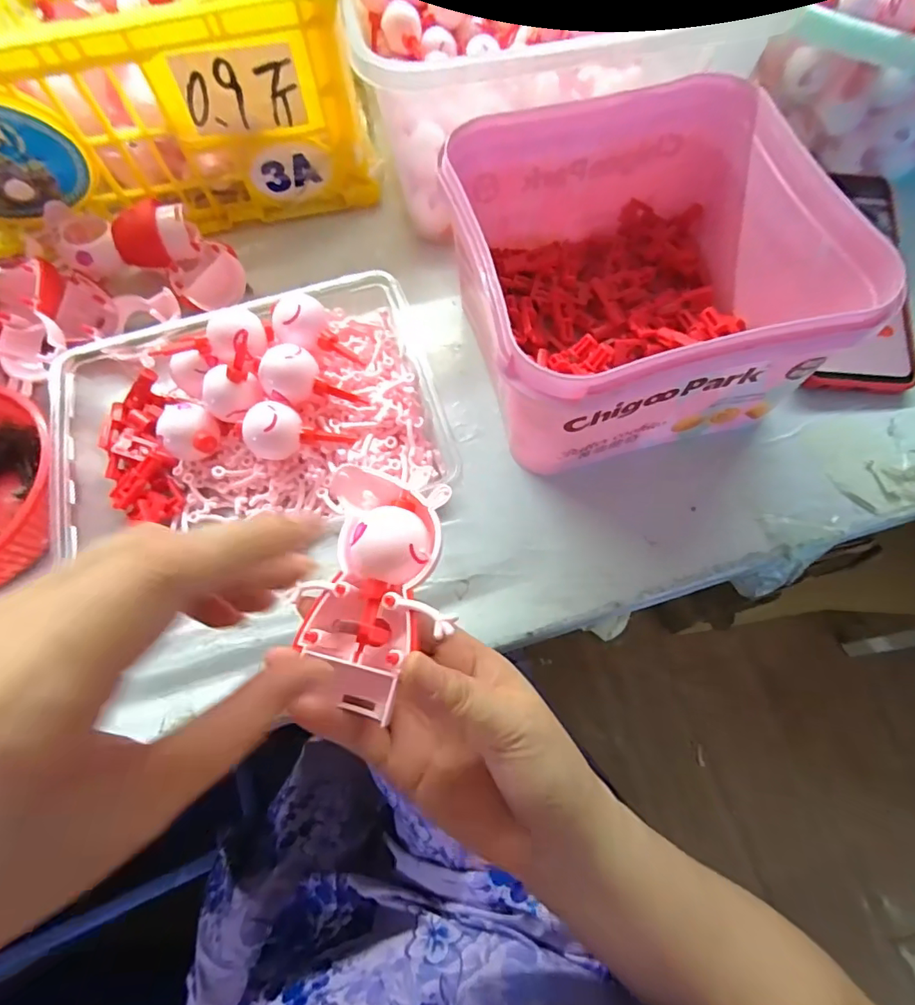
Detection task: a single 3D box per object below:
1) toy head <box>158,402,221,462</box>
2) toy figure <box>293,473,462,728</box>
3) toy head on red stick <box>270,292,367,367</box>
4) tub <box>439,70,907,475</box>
[{"bbox_3d":[-0.164,-0.042,0.319,0.032,0.030,0.027,-7,67,0],"label":"toy head"},{"bbox_3d":[-0.035,0.036,0.222,0.060,0.031,0.099,8,67,6],"label":"toy figure"},{"bbox_3d":[-0.092,-0.106,0.324,0.034,0.030,0.055,-40,71,-14],"label":"toy head on red stick"},{"bbox_3d":[0.104,-0.130,0.315,0.187,0.109,0.188,-13,67,-3],"label":"tub"}]

